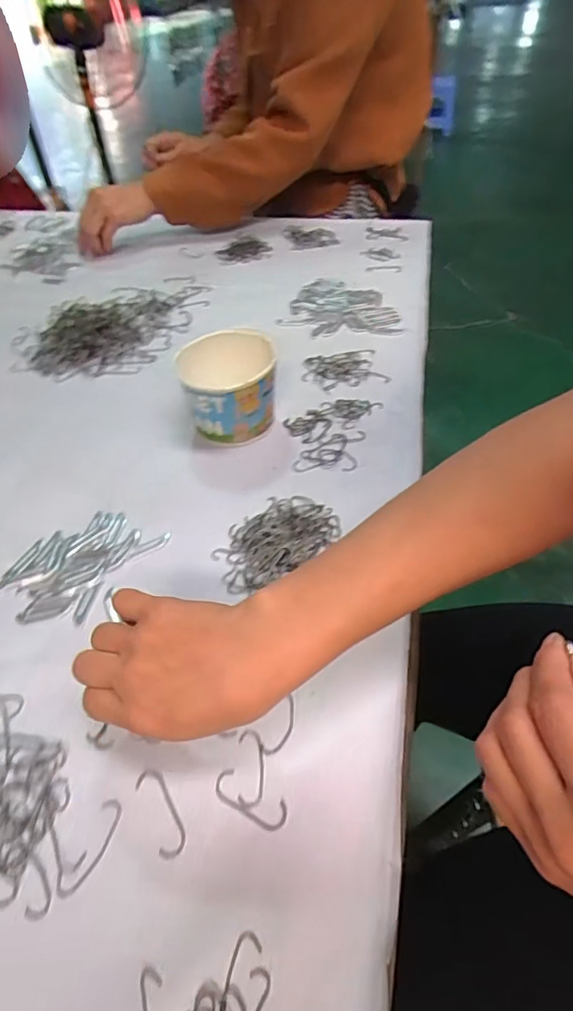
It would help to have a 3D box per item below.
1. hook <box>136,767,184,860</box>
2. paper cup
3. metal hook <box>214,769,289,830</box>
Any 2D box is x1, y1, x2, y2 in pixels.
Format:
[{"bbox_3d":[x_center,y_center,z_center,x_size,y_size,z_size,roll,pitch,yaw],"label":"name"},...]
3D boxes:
[{"bbox_3d":[-0.072,0.175,0.302,0.016,0.004,0.049,-25,52,-18],"label":"hook"},{"bbox_3d":[-0.053,-0.111,0.504,0.084,0.075,0.086,-2,49,2],"label":"paper cup"},{"bbox_3d":[-0.021,0.169,0.305,0.046,0.004,0.017,21,53,21],"label":"metal hook"}]

